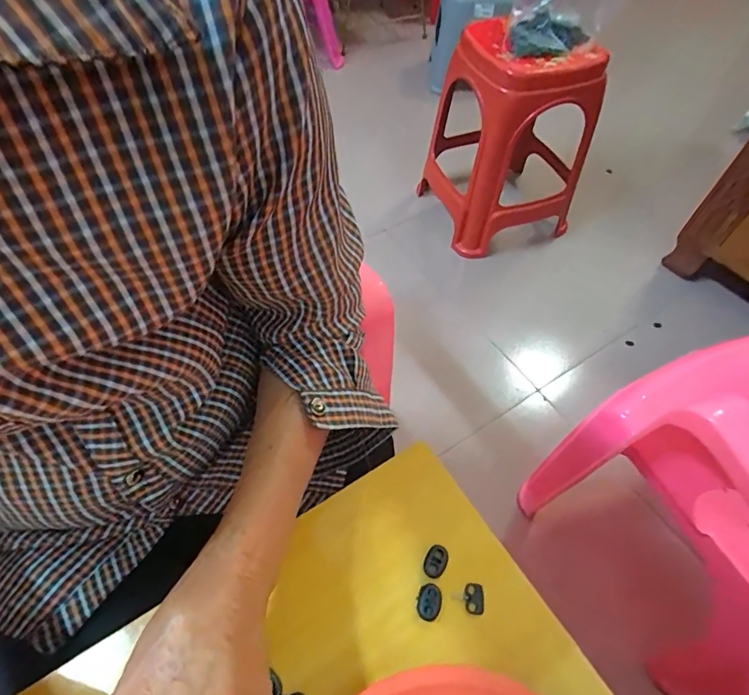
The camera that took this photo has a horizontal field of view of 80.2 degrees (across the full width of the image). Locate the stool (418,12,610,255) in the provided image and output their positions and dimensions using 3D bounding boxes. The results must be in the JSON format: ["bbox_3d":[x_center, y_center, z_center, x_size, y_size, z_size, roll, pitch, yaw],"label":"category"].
[{"bbox_3d":[0.326,-0.492,1.071,0.316,0.433,0.311,-20,58,-14],"label":"stool"}]

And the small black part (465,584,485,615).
[{"bbox_3d":[0.067,0.169,0.299,0.012,0.004,0.018,3,57,2],"label":"small black part"}]

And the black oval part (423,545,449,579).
[{"bbox_3d":[0.043,0.149,0.310,0.015,0.004,0.021,25,60,16],"label":"black oval part"}]

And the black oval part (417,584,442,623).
[{"bbox_3d":[0.036,0.169,0.295,0.016,0.007,0.021,17,58,11],"label":"black oval part"}]

